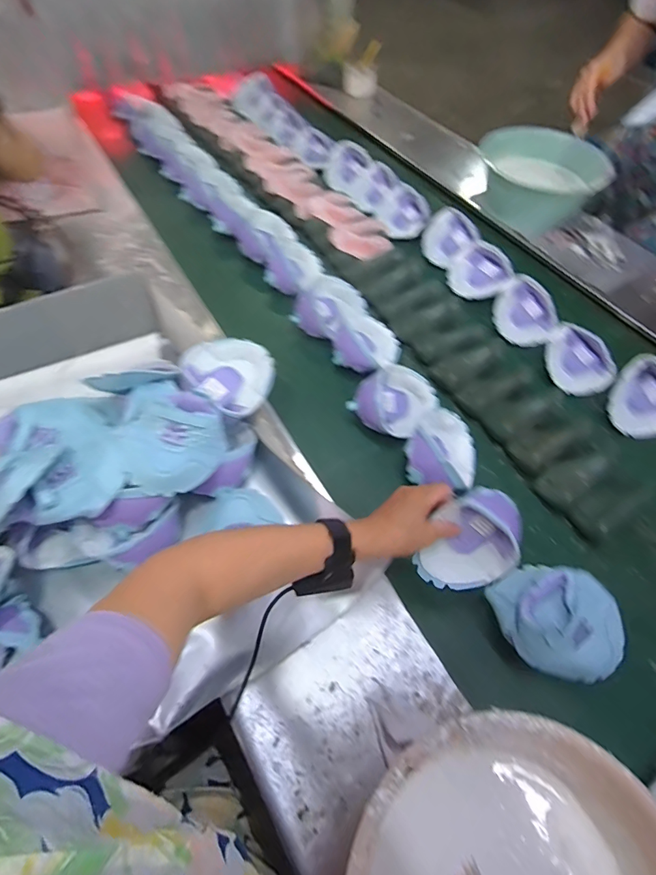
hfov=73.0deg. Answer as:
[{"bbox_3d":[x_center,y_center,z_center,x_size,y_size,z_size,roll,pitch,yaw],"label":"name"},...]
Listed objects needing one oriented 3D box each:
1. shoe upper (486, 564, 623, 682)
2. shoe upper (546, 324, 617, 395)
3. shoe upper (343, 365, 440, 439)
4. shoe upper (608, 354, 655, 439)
[{"bbox_3d":[0.299,0.230,0.572,0.125,0.101,0.147,-9,60,-6],"label":"shoe upper"},{"bbox_3d":[0.485,-0.151,0.865,0.098,0.065,0.140,-35,65,-19],"label":"shoe upper"},{"bbox_3d":[0.123,-0.071,0.786,0.124,0.054,0.145,33,64,18],"label":"shoe upper"},{"bbox_3d":[0.584,-0.062,0.811,0.129,0.093,0.123,31,64,17],"label":"shoe upper"}]

